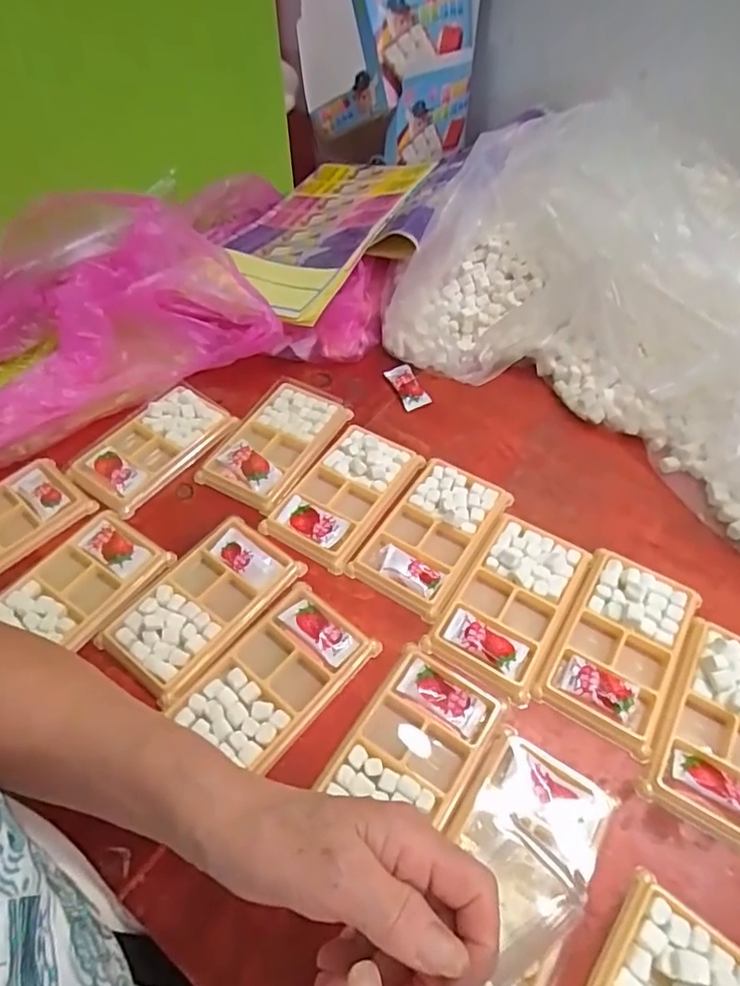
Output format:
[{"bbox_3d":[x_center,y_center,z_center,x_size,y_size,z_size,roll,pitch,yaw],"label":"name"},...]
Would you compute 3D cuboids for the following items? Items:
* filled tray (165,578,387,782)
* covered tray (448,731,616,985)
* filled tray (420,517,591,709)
[{"bbox_3d":[-0.062,0.126,0.406,0.075,0.014,0.120,34,57,24],"label":"filled tray"},{"bbox_3d":[0.082,0.211,0.334,0.074,0.010,0.136,28,55,20],"label":"covered tray"},{"bbox_3d":[0.107,0.079,0.437,0.082,0.014,0.139,28,55,20],"label":"filled tray"}]

